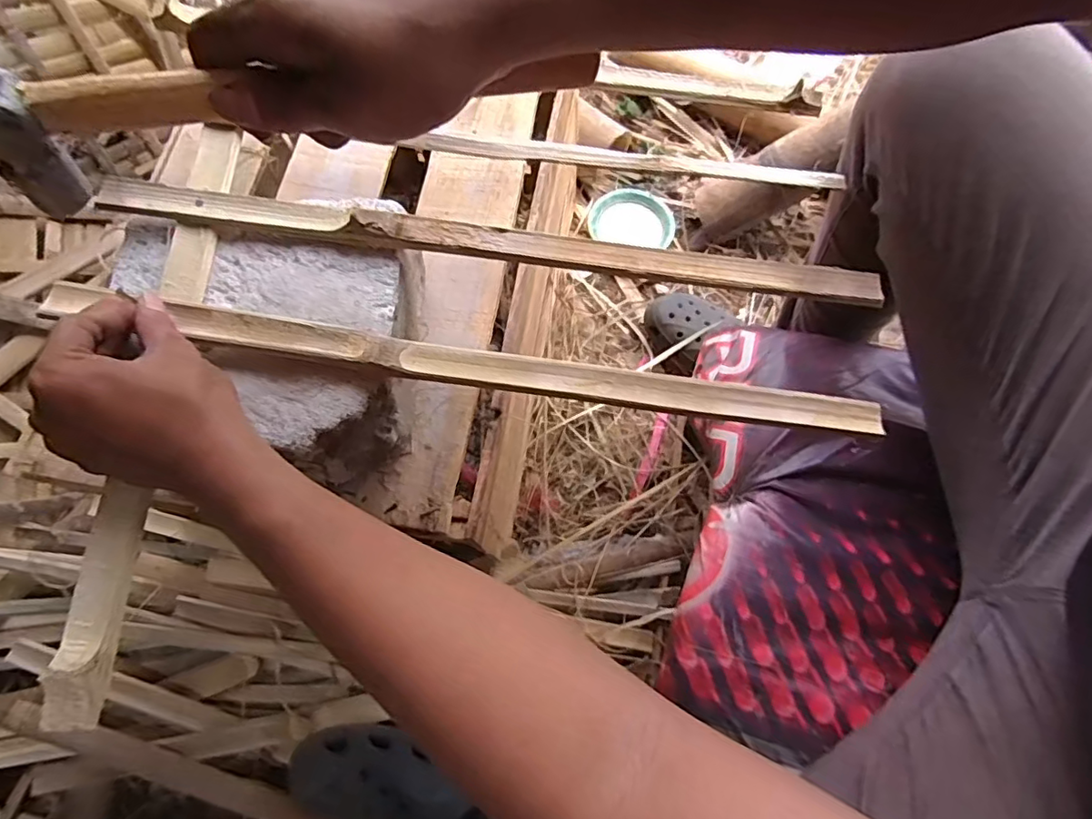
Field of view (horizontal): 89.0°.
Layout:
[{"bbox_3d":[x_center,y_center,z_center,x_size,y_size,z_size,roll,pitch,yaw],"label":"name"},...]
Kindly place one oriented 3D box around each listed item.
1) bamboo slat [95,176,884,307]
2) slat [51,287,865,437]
[{"bbox_3d":[-0.033,-0.115,0.375,0.511,0.014,0.028,7,74,-1],"label":"bamboo slat"},{"bbox_3d":[-0.045,-0.031,0.349,0.509,0.007,0.026,8,65,-1],"label":"slat"}]

